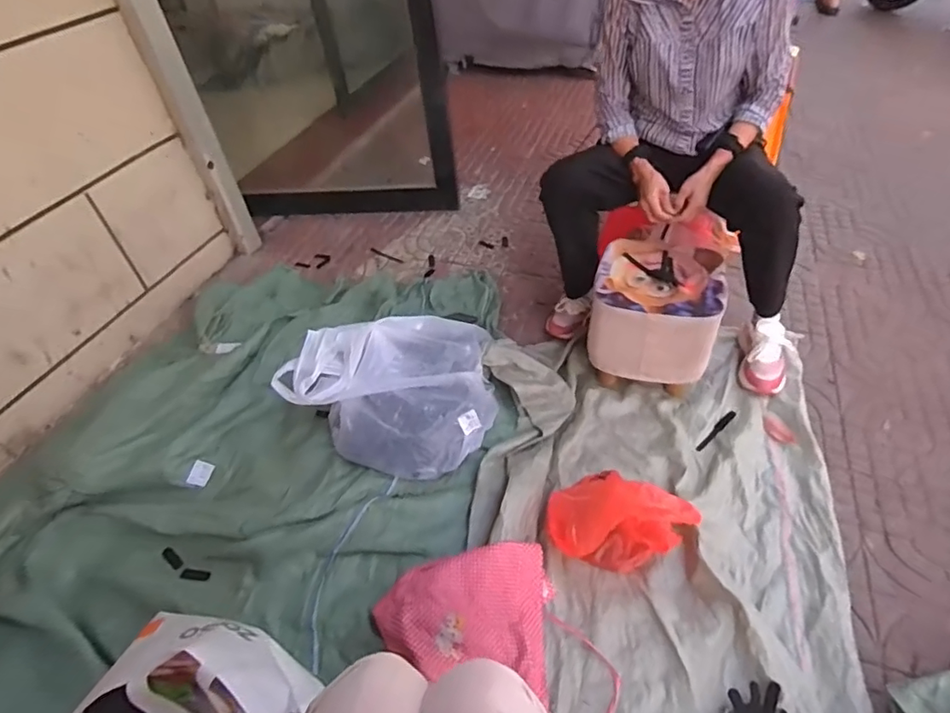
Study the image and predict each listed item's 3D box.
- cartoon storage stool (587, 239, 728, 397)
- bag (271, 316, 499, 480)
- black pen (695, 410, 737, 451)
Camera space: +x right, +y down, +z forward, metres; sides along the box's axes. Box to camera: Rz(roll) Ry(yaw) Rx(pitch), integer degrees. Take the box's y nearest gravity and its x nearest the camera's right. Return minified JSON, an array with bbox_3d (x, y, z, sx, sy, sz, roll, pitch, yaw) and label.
[{"bbox_3d":[0.388,-0.079,1.215,0.243,0.240,0.253,7,46,15],"label":"cartoon storage stool"},{"bbox_3d":[-0.183,0.066,1.172,0.434,0.177,0.321,2,45,11],"label":"bag"},{"bbox_3d":[0.511,0.156,1.166,0.144,0.006,0.018,-34,52,-24],"label":"black pen"}]

